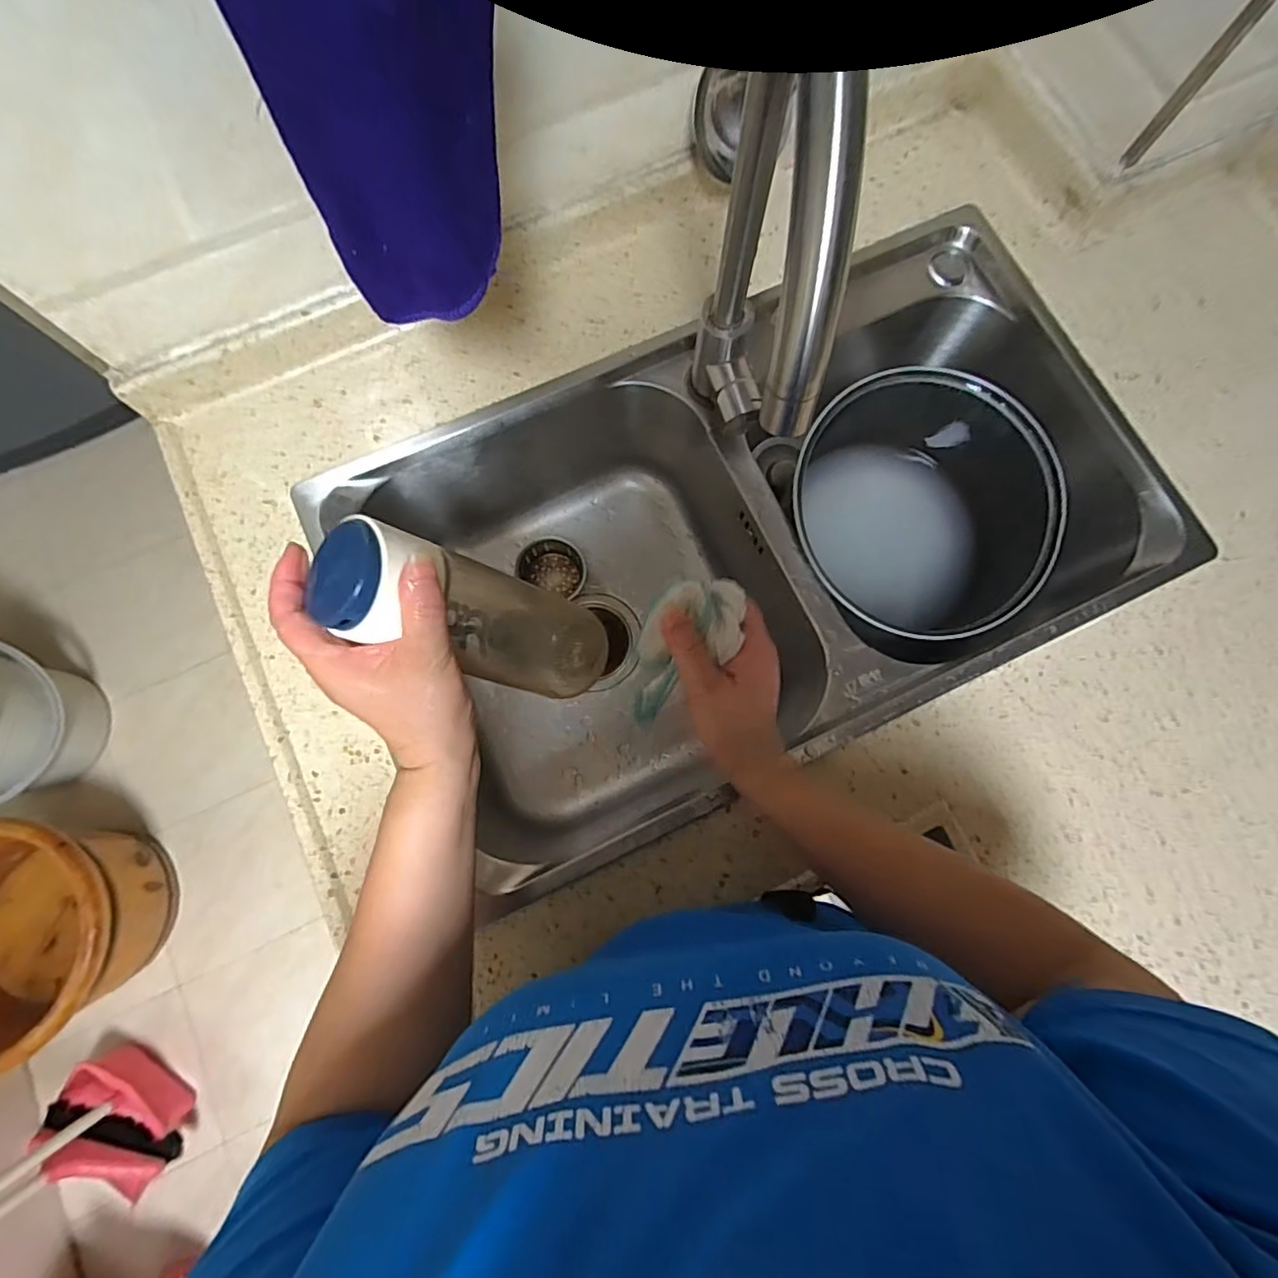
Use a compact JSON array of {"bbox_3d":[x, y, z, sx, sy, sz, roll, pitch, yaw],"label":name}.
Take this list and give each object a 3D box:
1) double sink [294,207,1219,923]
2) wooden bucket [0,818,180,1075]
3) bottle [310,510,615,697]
[{"bbox_3d":[0.100,-0.098,0.586,0.692,0.209,0.414,-25,80,-6],"label":"double sink"},{"bbox_3d":[-1.072,0.526,1.056,0.349,0.276,0.372,0,79,-1],"label":"wooden bucket"},{"bbox_3d":[-0.101,-0.020,0.372,0.074,0.197,0.068,-1,79,23],"label":"bottle"}]

